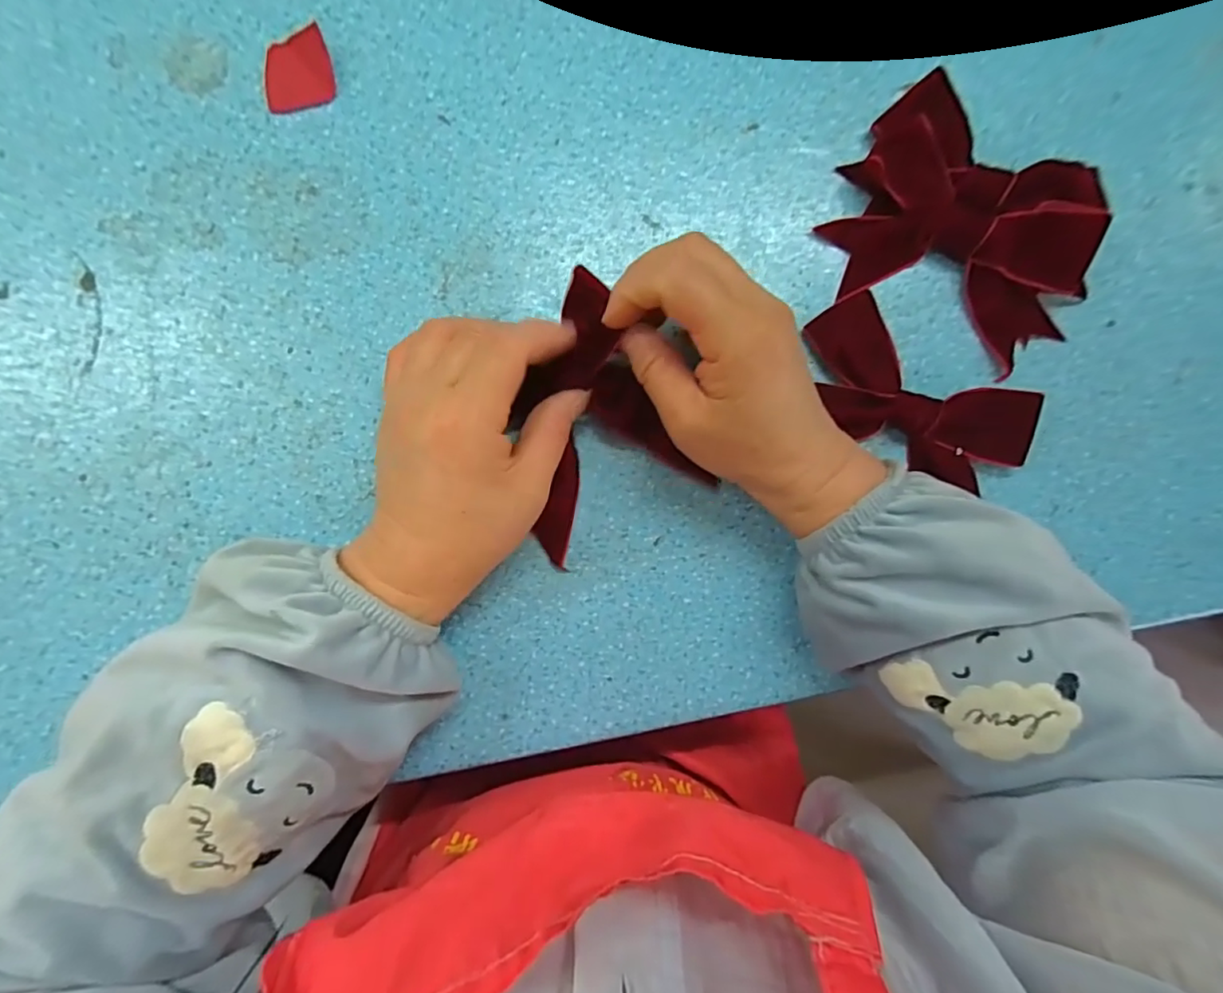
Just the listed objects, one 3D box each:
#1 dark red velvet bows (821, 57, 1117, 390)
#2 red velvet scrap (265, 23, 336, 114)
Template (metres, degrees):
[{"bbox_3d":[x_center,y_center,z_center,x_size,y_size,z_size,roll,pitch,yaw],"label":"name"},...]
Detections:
[{"bbox_3d":[0.187,-0.137,0.303,0.140,0.023,0.114,41,86,-3],"label":"dark red velvet bows"},{"bbox_3d":[-0.155,-0.209,0.286,0.035,0.009,0.031,-17,91,-5],"label":"red velvet scrap"}]

